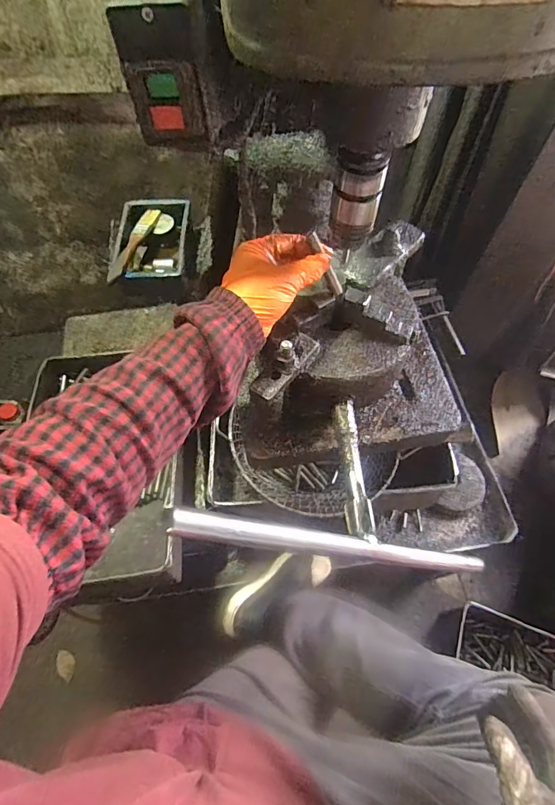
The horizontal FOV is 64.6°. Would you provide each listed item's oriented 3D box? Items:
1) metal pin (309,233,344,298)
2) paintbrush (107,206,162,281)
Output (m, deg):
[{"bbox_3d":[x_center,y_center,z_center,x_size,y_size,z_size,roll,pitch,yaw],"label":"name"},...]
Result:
[{"bbox_3d":[0.053,-0.149,0.476,0.011,0.077,0.009,-45,33,-23],"label":"metal pin"},{"bbox_3d":[-0.198,-0.223,0.610,0.022,0.008,0.151,13,62,4],"label":"paintbrush"}]

